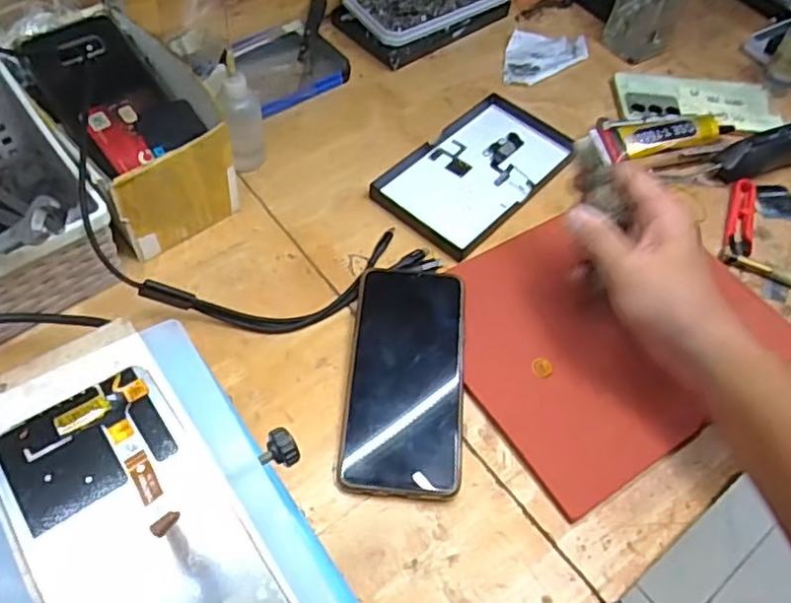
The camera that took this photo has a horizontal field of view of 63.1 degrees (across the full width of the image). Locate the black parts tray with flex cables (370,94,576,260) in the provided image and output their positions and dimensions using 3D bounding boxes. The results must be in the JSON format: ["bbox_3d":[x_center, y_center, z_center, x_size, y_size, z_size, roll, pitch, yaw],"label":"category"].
[{"bbox_3d":[0.076,-0.119,0.569,0.101,0.017,0.185,38,60,19],"label":"black parts tray with flex cables"}]

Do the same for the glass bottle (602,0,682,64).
[{"bbox_3d":[0.268,-0.319,0.670,0.059,0.119,0.055,-24,62,-18],"label":"glass bottle"}]

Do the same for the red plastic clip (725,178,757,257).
[{"bbox_3d":[0.303,-0.073,0.560,0.023,0.015,0.086,20,56,8],"label":"red plastic clip"}]

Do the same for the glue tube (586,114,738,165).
[{"bbox_3d":[0.251,-0.157,0.597,0.135,0.019,0.036,-12,55,-8],"label":"glue tube"}]

